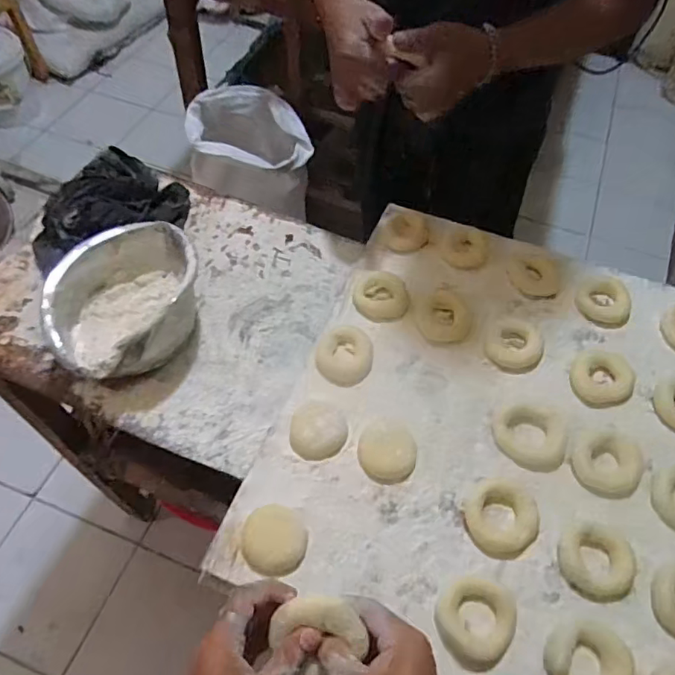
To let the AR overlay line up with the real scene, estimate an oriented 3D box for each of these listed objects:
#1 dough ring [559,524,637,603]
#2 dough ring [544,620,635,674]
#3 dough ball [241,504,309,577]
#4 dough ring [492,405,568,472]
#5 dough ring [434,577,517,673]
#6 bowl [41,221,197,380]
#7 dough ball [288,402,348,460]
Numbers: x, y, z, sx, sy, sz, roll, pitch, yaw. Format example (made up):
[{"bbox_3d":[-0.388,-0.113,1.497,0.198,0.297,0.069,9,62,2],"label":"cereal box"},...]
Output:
[{"bbox_3d":[0.262,0.227,0.550,0.072,0.014,0.070,2,58,-3],"label":"dough ring"},{"bbox_3d":[0.228,0.297,0.490,0.073,0.019,0.071,1,56,-2],"label":"dough ring"},{"bbox_3d":[-0.062,0.199,0.534,0.062,0.032,0.060,1,56,-2],"label":"dough ball"},{"bbox_3d":[0.220,0.113,0.619,0.079,0.016,0.075,2,58,-3],"label":"dough ring"},{"bbox_3d":[0.130,0.266,0.513,0.070,0.015,0.075,2,58,-3],"label":"dough ring"},{"bbox_3d":[-0.253,-0.040,0.670,0.181,0.102,0.172,-28,64,-20],"label":"bowl"},{"bbox_3d":[-0.021,0.104,0.601,0.062,0.027,0.058,2,58,-3],"label":"dough ball"}]

